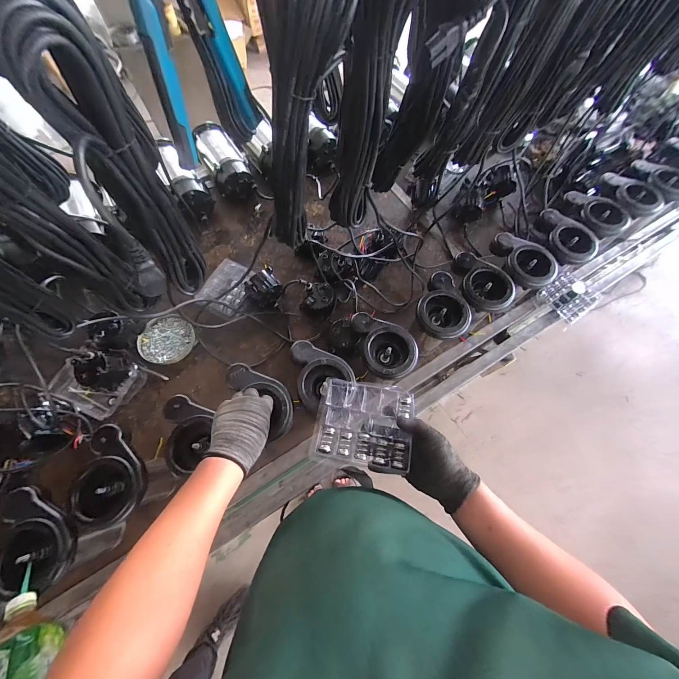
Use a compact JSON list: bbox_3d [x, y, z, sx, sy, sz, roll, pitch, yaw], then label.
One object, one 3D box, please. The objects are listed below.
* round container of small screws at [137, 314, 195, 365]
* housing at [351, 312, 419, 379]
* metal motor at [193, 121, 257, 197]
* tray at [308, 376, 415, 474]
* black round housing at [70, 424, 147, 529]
[{"bbox_3d":[-0.474,-0.001,0.795,0.138,0.022,0.137,0,70,-1],"label":"round container of small screws"},{"bbox_3d":[0.103,0.009,0.642,0.114,0.056,0.158,-15,72,-7],"label":"housing"},{"bbox_3d":[-0.384,-0.597,0.968,0.121,0.120,0.268,-28,73,-10],"label":"metal motor"},{"bbox_3d":[0.042,0.141,0.494,0.159,0.027,0.133,8,71,2],"label":"tray"},{"bbox_3d":[-0.421,0.243,0.521,0.114,0.037,0.165,-22,72,-9],"label":"black round housing"}]

